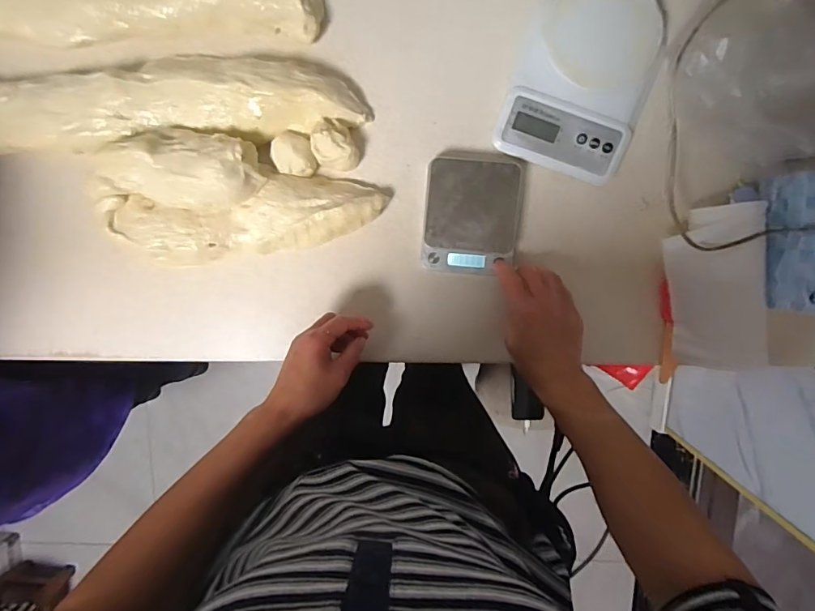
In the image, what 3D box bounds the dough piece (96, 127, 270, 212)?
[{"bbox_3d":[-0.249,-0.150,0.502,0.170,0.043,0.080,8,98,3],"label":"dough piece"}]

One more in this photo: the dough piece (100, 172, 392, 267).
[{"bbox_3d":[-0.181,-0.100,0.527,0.311,0.054,0.085,-8,98,4],"label":"dough piece"}]

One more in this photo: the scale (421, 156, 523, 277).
[{"bbox_3d":[0.074,-0.100,0.522,0.108,0.023,0.126,5,98,2],"label":"scale"}]

